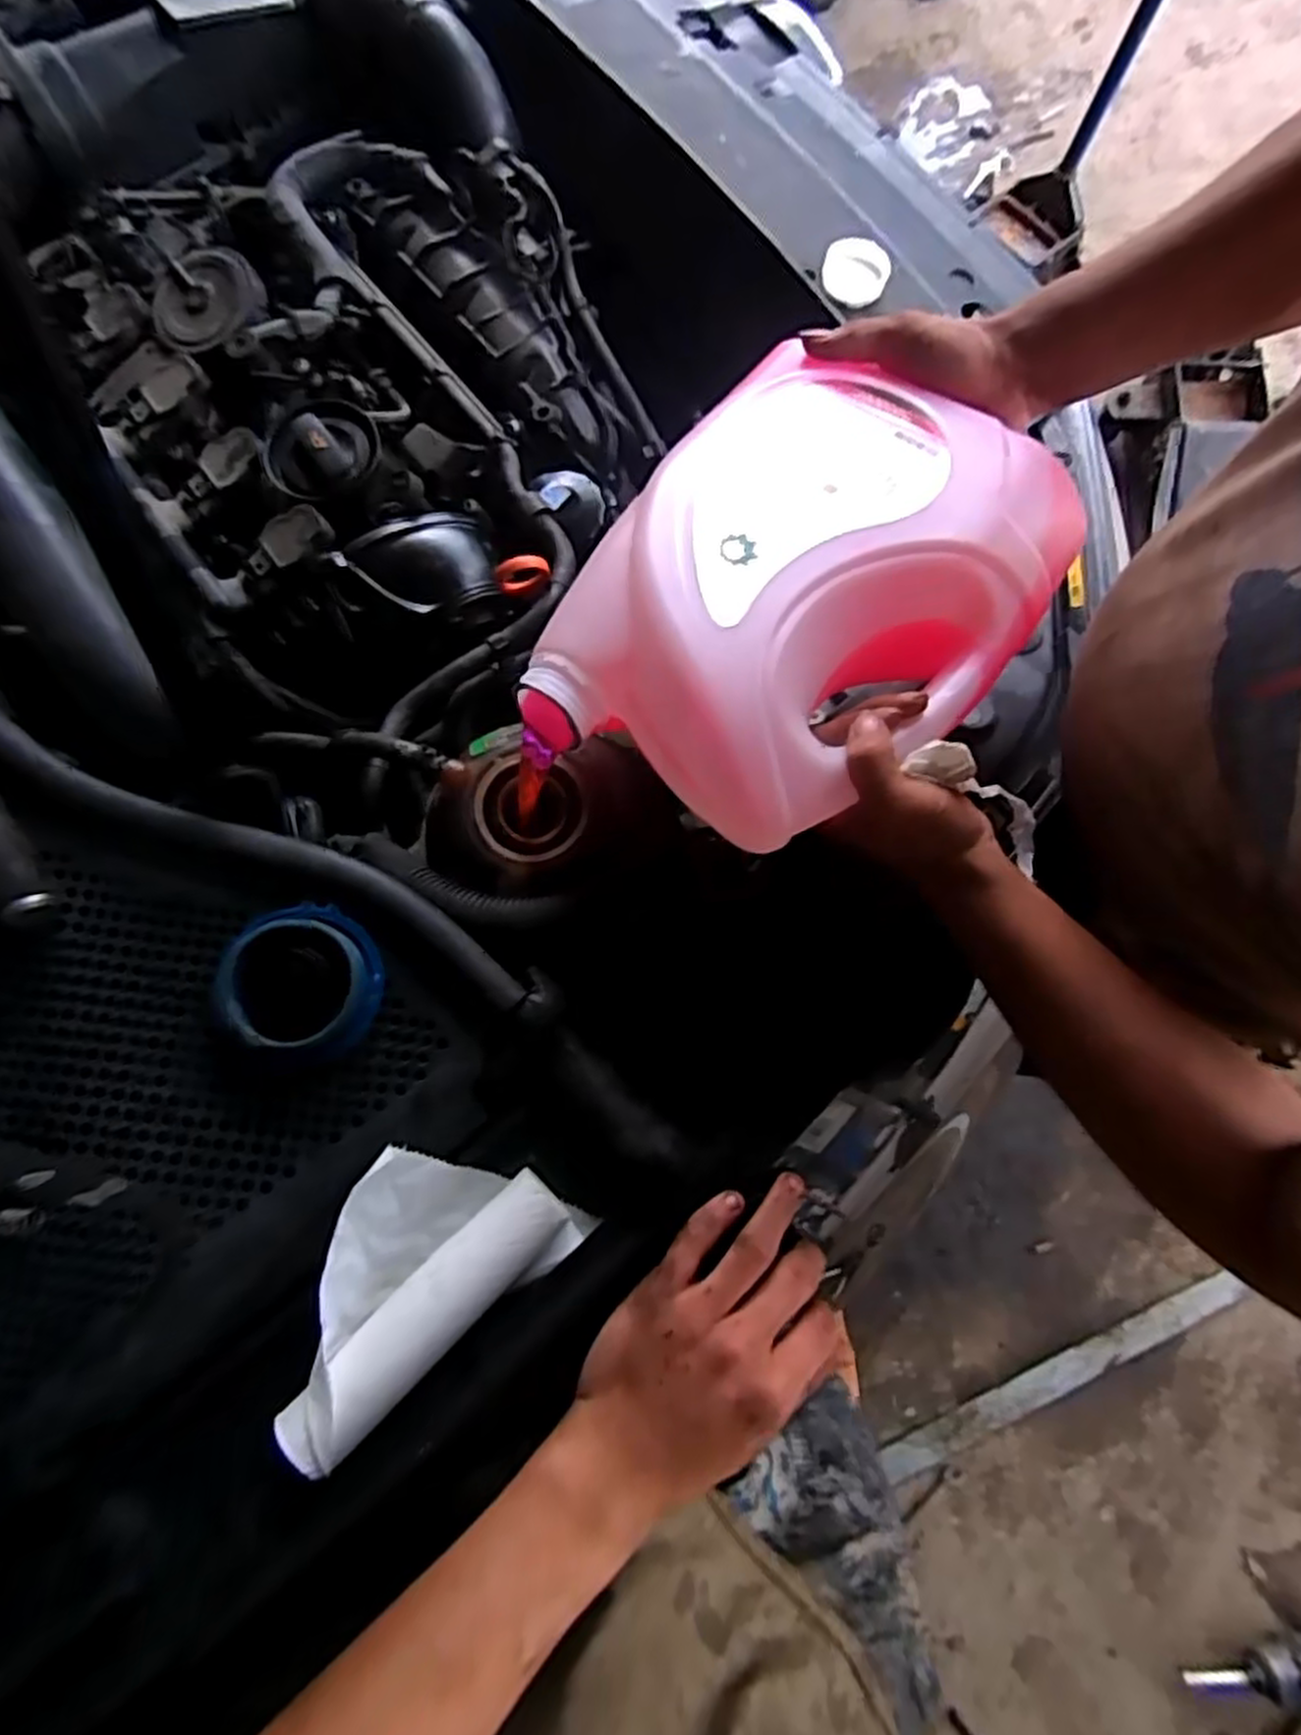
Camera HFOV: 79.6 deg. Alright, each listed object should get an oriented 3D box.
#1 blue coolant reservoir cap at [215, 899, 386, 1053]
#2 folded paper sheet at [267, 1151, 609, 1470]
[{"bbox_3d":[-0.172,0.055,0.391,0.072,0.025,0.072,7,71,-20],"label":"blue coolant reservoir cap"},{"bbox_3d":[-0.123,0.203,0.398,0.154,0.053,0.094,-38,78,-7],"label":"folded paper sheet"}]

